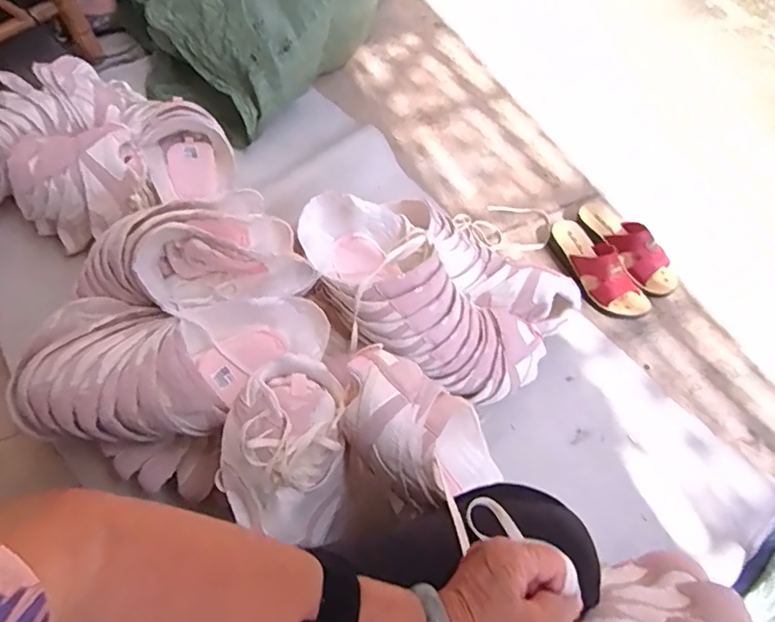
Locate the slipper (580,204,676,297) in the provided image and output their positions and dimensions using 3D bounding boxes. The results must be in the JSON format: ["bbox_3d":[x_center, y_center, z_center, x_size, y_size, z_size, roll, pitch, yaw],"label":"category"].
[{"bbox_3d":[0.450,-0.125,1.031,0.083,0.070,0.229,-32,64,-19],"label":"slipper"}]

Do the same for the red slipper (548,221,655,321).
[{"bbox_3d":[0.378,-0.085,0.994,0.087,0.076,0.229,-21,61,-14],"label":"red slipper"}]

